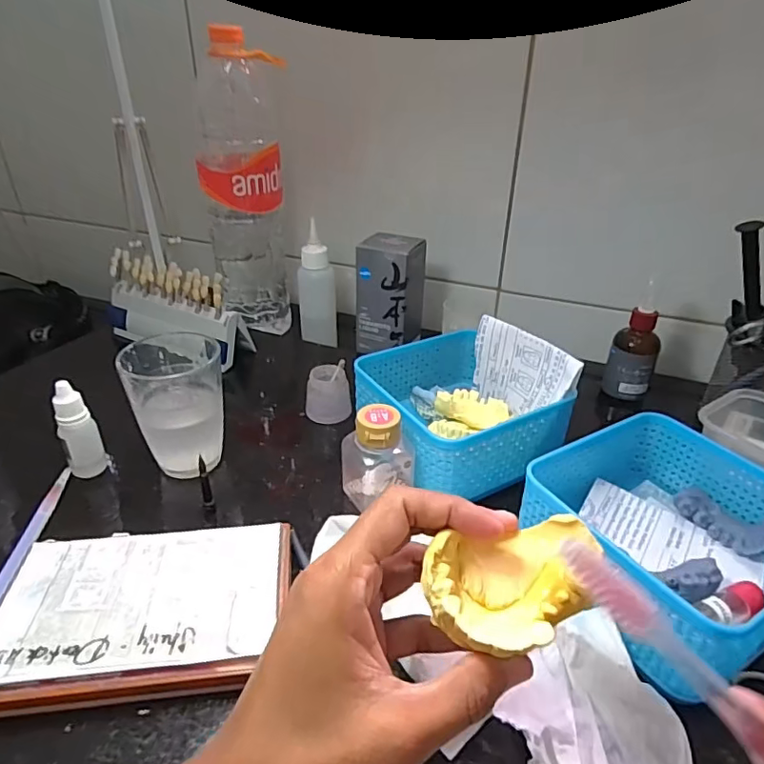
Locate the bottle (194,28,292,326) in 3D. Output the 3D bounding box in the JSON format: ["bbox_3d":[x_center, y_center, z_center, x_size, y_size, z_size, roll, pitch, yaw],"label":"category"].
[{"bbox_3d":[-0.149,-0.200,0.582,0.082,0.294,0.073,-9,33,-16],"label":"bottle"}]

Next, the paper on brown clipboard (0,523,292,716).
[{"bbox_3d":[-0.128,0.119,0.287,0.147,0.012,0.094,-2,31,-5],"label":"paper on brown clipboard"}]

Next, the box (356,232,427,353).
[{"bbox_3d":[0.009,-0.091,0.554,0.061,0.110,0.051,13,33,19],"label":"box"}]

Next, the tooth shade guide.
[{"bbox_3d":[-0.223,-0.078,0.559,0.175,0.082,0.051,18,35,26],"label":"tooth shade guide"}]

